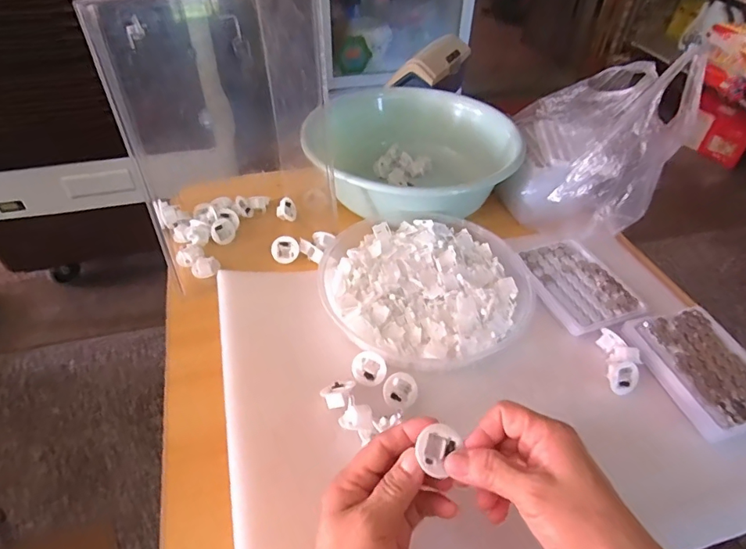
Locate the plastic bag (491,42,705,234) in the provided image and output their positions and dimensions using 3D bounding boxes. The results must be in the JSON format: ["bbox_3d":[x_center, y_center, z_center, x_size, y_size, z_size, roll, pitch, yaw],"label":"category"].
[{"bbox_3d":[0.283,-0.183,0.619,0.192,0.178,0.231,21,47,16],"label":"plastic bag"}]

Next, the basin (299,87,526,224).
[{"bbox_3d":[0.047,-0.156,0.679,0.258,0.101,0.298,33,51,26],"label":"basin"}]

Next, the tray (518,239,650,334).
[{"bbox_3d":[0.234,0.008,0.546,0.101,0.013,0.131,-14,47,-18],"label":"tray"}]

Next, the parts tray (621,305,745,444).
[{"bbox_3d":[0.323,0.092,0.461,0.098,0.025,0.128,-12,47,-16],"label":"parts tray"}]

